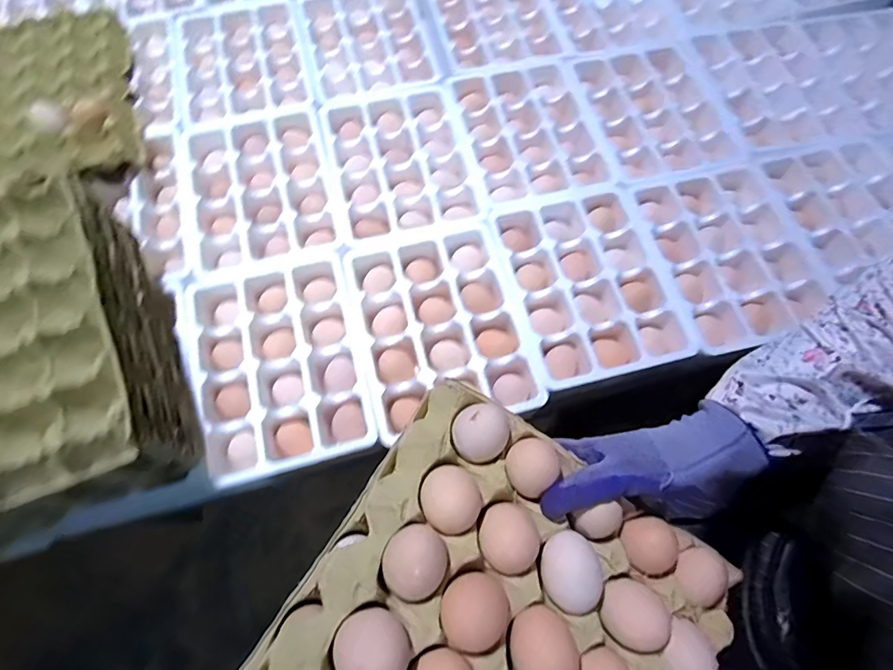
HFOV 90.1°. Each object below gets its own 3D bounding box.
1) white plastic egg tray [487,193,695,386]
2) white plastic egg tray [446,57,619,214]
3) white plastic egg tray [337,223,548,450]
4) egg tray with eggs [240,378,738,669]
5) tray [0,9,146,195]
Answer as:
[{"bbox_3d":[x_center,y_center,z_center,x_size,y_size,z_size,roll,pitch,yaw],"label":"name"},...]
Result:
[{"bbox_3d":[0.171,-0.062,0.562,0.186,0.048,0.239,-15,72,-1],"label":"white plastic egg tray"},{"bbox_3d":[0.111,-0.287,0.647,0.212,0.047,0.263,-13,72,-1],"label":"white plastic egg tray"},{"bbox_3d":[-0.009,-0.010,0.535,0.189,0.045,0.238,-13,69,-6],"label":"white plastic egg tray"},{"bbox_3d":[0.034,0.208,0.272,0.270,0.078,0.284,31,71,11],"label":"egg tray with eggs"},{"bbox_3d":[-0.571,-0.315,0.608,0.265,0.058,0.304,-20,72,-3],"label":"tray"}]

